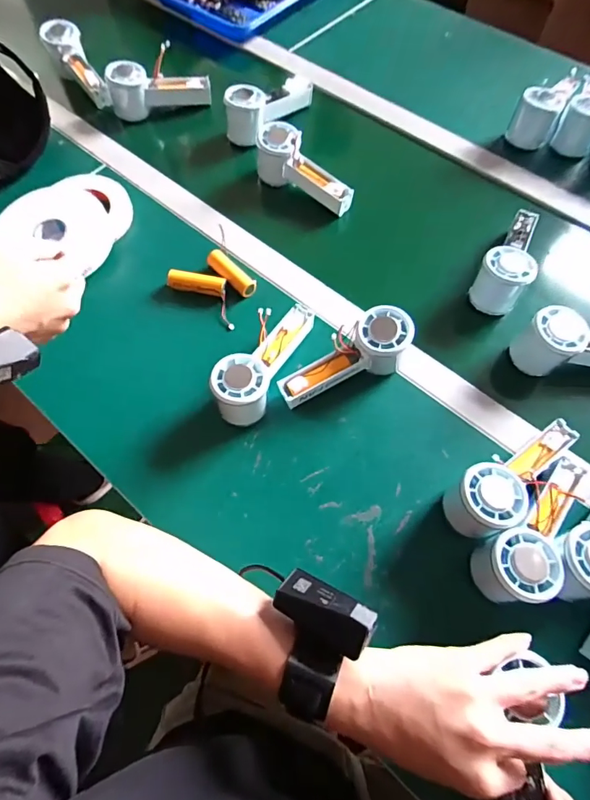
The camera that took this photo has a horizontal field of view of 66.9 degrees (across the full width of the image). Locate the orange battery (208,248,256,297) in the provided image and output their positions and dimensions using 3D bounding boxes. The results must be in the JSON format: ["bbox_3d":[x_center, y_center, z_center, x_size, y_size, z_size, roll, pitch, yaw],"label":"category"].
[{"bbox_3d":[-0.079,-0.155,0.551,0.072,0.023,0.023,41,71,17],"label":"orange battery"}]

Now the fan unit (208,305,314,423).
[{"bbox_3d":[-0.034,-0.046,0.484,0.057,0.061,0.152,23,67,11],"label":"fan unit"}]

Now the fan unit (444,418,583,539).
[{"bbox_3d":[0.209,0.072,0.429,0.152,0.066,0.052,-33,69,-14],"label":"fan unit"}]

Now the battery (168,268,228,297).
[{"bbox_3d":[-0.120,-0.141,0.548,0.071,0.023,0.022,9,65,4],"label":"battery"}]

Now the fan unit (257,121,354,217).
[{"bbox_3d":[0.014,-0.308,0.612,0.151,0.067,0.046,38,71,2],"label":"fan unit"}]

